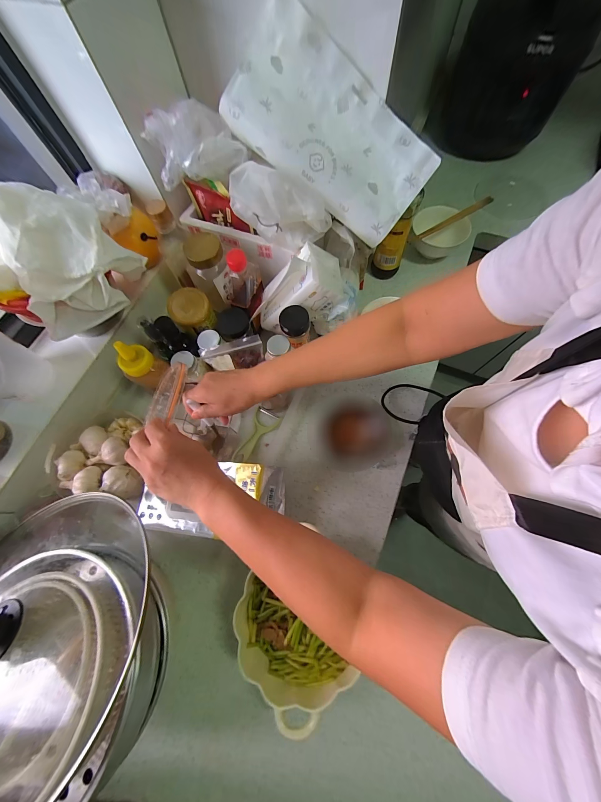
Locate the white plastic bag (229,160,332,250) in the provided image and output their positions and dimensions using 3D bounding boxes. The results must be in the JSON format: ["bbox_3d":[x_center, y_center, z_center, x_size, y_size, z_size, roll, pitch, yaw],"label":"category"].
[{"bbox_3d":[-0.030,-0.321,0.459,0.156,0.093,0.068,16,73,9],"label":"white plastic bag"}]

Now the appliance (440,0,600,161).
[{"bbox_3d":[0.532,-0.825,0.705,0.272,0.273,0.243,21,73,10],"label":"appliance"}]

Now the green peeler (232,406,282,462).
[{"bbox_3d":[-0.087,0.074,0.555,0.055,0.011,0.115,23,73,9],"label":"green peeler"}]

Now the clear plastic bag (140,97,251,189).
[{"bbox_3d":[-0.163,-0.403,0.442,0.146,0.088,0.056,-12,71,-1],"label":"clear plastic bag"}]

